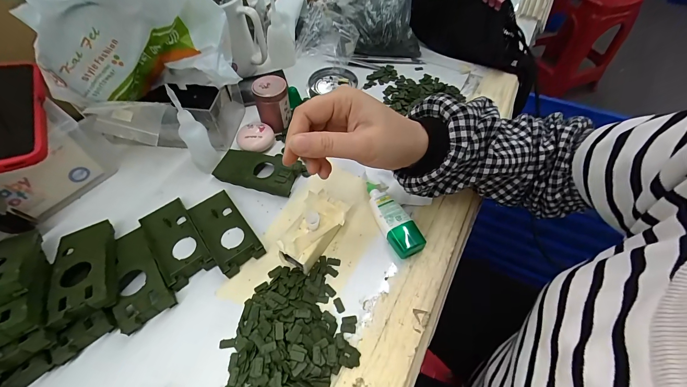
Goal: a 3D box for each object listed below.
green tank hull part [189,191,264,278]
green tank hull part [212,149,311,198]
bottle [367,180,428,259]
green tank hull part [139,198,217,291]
[{"bbox_3d":[-0.132,0.038,0.324,0.046,0.018,0.103,-33,61,-20],"label":"green tank hull part"},{"bbox_3d":[-0.105,-0.029,0.367,0.118,0.015,0.048,11,68,13],"label":"green tank hull part"},{"bbox_3d":[0.053,0.028,0.328,0.032,0.025,0.096,-19,57,-12],"label":"bottle"},{"bbox_3d":[-0.183,0.049,0.317,0.047,0.015,0.104,-33,61,-20],"label":"green tank hull part"}]

